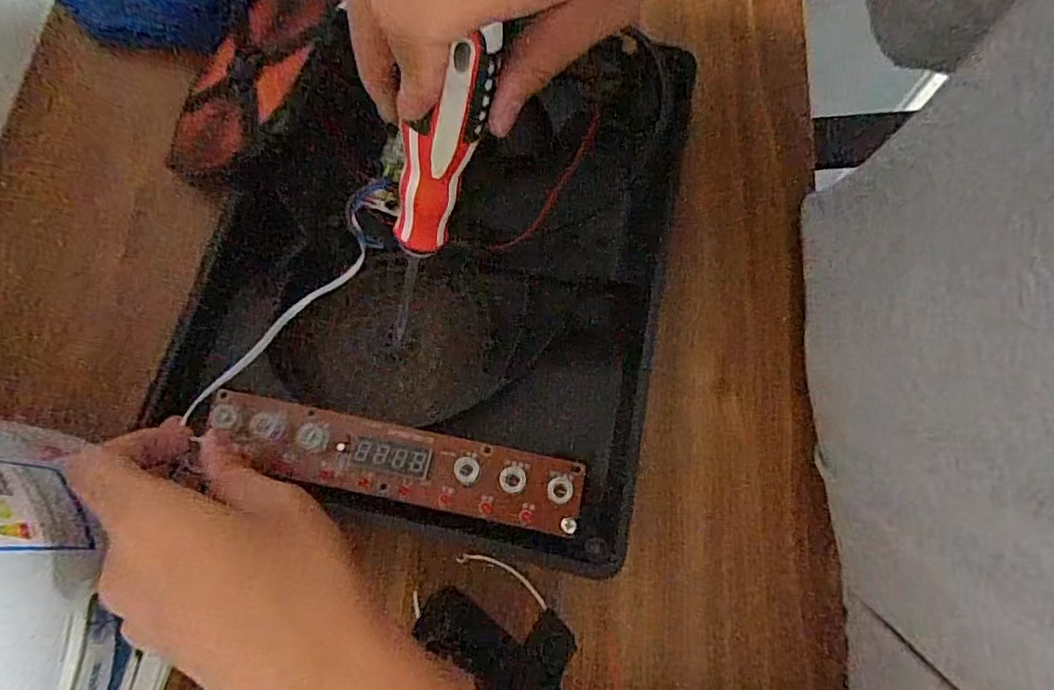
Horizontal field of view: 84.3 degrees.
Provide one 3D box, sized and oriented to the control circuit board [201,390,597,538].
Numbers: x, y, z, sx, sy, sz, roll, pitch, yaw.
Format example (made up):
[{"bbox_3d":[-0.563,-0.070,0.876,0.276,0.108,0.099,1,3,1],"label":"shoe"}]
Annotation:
[{"bbox_3d":[-0.071,0.062,0.313,0.202,0.016,0.040,13,74,2],"label":"control circuit board"}]

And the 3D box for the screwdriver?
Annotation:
[{"bbox_3d":[-0.049,-0.059,0.259,0.020,0.162,0.025,43,48,12],"label":"screwdriver"}]

